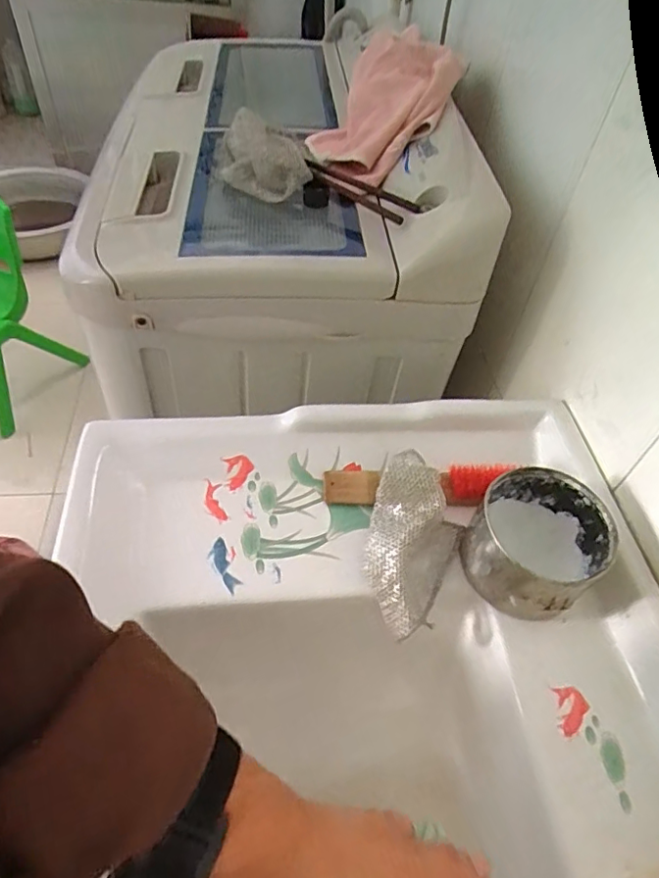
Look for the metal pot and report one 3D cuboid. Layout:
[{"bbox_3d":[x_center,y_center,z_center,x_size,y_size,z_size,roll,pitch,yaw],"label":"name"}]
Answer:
[{"bbox_3d":[0.166,0.091,0.455,0.105,0.088,0.101,-35,61,-30],"label":"metal pot"}]

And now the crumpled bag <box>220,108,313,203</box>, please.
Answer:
[{"bbox_3d":[-0.073,-0.306,0.597,0.104,0.073,0.034,22,51,12],"label":"crumpled bag"}]

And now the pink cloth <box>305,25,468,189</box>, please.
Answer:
[{"bbox_3d":[0.057,-0.399,0.659,0.166,0.041,0.194,28,89,32],"label":"pink cloth"}]

